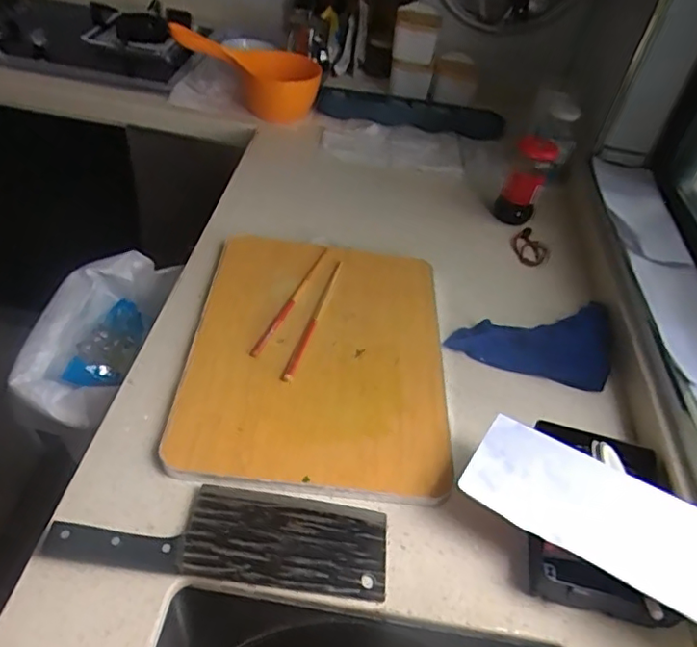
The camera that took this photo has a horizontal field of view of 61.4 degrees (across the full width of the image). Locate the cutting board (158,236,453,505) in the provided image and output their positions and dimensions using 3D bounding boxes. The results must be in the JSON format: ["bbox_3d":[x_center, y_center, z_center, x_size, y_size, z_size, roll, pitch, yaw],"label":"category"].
[{"bbox_3d":[-0.034,0.028,0.705,0.295,0.015,0.376,6,45,-5],"label":"cutting board"}]

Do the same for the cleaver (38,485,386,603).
[{"bbox_3d":[-0.109,0.191,0.533,0.287,0.014,0.083,11,41,-6],"label":"cleaver"}]

